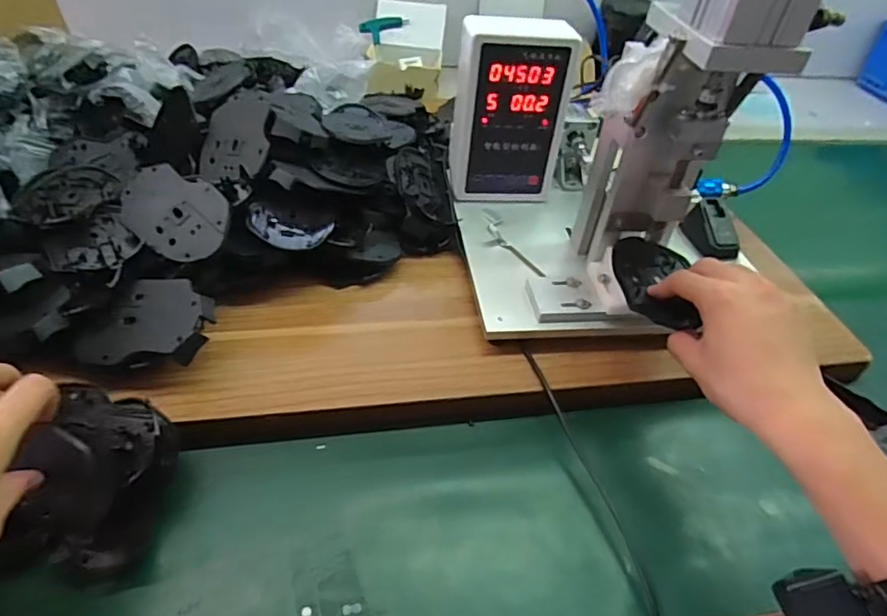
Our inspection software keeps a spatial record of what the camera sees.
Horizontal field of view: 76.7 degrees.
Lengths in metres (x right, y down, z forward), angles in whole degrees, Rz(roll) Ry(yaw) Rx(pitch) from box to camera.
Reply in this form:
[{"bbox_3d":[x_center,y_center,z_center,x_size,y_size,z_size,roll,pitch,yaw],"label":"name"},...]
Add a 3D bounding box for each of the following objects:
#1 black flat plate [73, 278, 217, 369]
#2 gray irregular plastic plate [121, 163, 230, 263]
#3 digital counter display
[{"bbox_3d":[-0.228,0.010,0.439,0.094,0.013,0.073,-3,58,5],"label":"black flat plate"},{"bbox_3d":[-0.237,-0.087,0.497,0.113,0.007,0.071,36,76,16],"label":"gray irregular plastic plate"},{"bbox_3d":[0.067,-0.203,0.591,0.111,0.176,0.053,2,44,-6],"label":"digital counter display"}]

